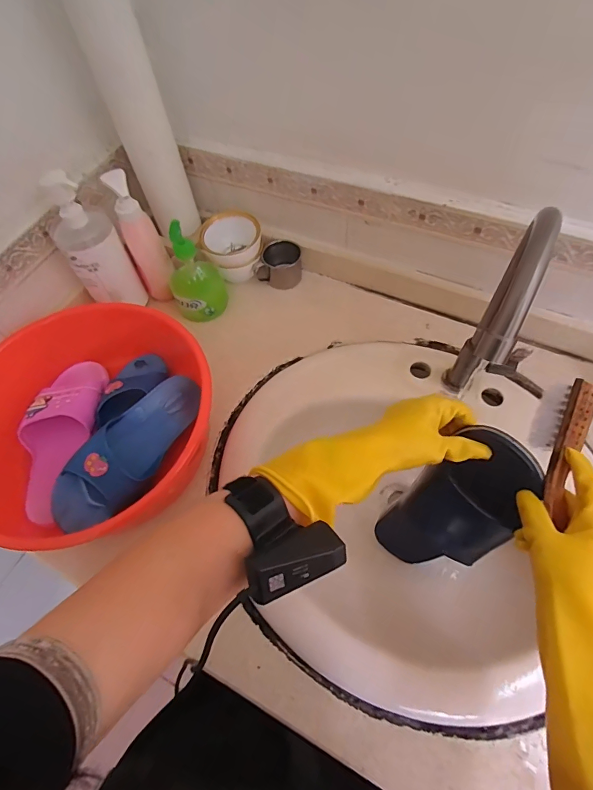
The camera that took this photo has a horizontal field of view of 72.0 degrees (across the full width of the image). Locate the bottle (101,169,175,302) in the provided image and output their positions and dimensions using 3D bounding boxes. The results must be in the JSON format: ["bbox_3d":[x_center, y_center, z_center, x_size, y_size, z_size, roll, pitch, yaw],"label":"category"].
[{"bbox_3d":[-0.229,-0.227,0.618,0.053,0.203,0.047,-21,63,-8],"label":"bottle"}]

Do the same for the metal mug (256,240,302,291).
[{"bbox_3d":[-0.029,-0.220,0.693,0.077,0.052,0.058,1,62,3],"label":"metal mug"}]

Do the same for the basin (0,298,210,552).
[{"bbox_3d":[-0.266,0.040,0.529,0.308,0.094,0.290,-2,61,3],"label":"basin"}]

